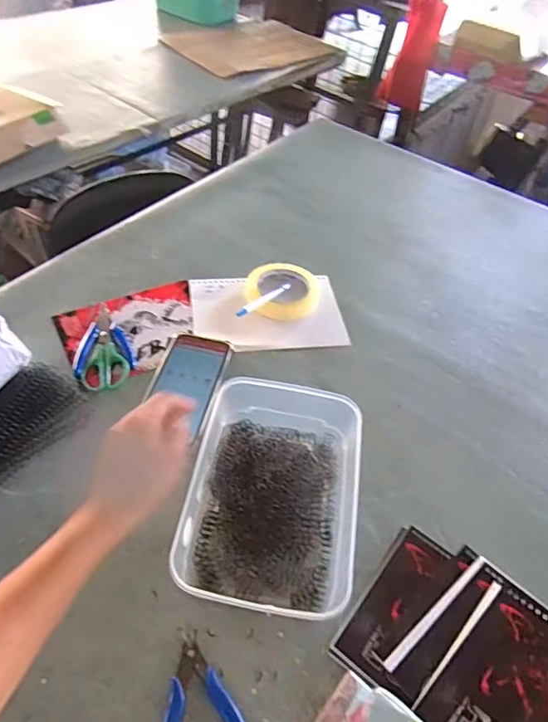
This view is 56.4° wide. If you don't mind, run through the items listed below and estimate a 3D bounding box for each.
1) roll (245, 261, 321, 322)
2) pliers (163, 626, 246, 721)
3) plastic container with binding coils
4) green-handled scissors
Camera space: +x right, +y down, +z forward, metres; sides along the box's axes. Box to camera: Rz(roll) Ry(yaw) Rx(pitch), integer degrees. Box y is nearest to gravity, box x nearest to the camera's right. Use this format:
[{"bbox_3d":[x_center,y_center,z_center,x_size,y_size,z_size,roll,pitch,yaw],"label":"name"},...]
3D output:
[{"bbox_3d":[0.014,-0.104,0.774,0.109,0.031,0.117,4,49,-4],"label":"roll"},{"bbox_3d":[-0.046,0.284,0.406,0.082,0.008,0.124,3,45,2],"label":"pliers"},{"bbox_3d":[0.002,0.128,0.517,0.157,0.068,0.247,10,48,2],"label":"plastic container with binding coils"},{"bbox_3d":[-0.225,-0.021,0.671,0.055,0.006,0.153,-10,51,-15],"label":"green-handled scissors"}]

